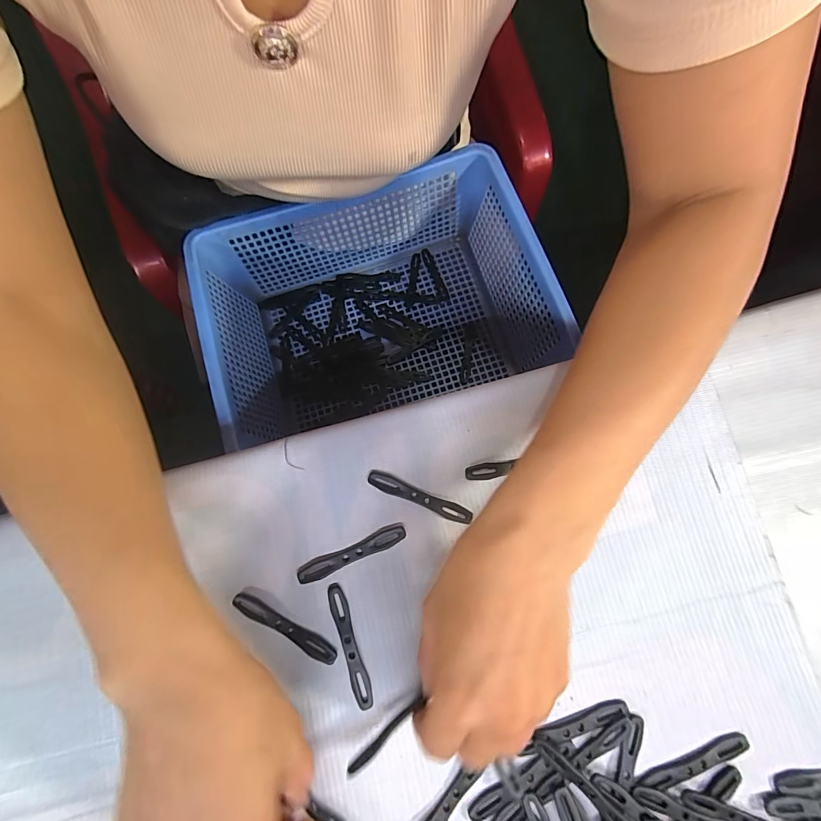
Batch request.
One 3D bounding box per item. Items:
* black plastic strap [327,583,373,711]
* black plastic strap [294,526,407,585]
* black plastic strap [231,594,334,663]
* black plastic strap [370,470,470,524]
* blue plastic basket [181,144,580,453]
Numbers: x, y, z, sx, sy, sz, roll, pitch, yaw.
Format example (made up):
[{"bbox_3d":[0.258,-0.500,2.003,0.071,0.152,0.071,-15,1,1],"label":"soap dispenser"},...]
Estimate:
[{"bbox_3d":[-0.036,0.139,0.235,0.011,0.004,0.070,-18,80,-4],"label":"black plastic strap"},{"bbox_3d":[-0.036,0.088,0.246,0.069,0.004,0.011,-24,80,-5],"label":"black plastic strap"},{"bbox_3d":[-0.074,0.129,0.236,0.068,0.004,0.011,30,80,5],"label":"black plastic strap"},{"bbox_3d":[0.005,0.054,0.252,0.067,0.004,0.010,23,80,4],"label":"black plastic strap"},{"bbox_3d":[-0.037,-0.101,0.396,0.294,0.111,0.242,-16,80,-4],"label":"blue plastic basket"}]

